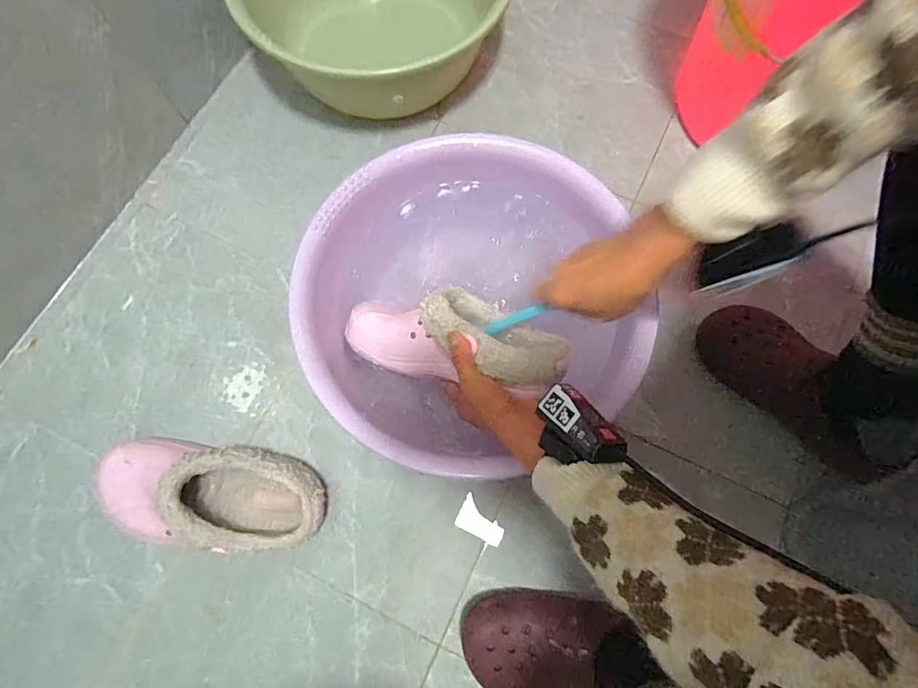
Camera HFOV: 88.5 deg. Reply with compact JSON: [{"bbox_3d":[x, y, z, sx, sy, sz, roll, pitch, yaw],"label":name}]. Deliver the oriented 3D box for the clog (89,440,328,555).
[{"bbox_3d":[-0.259,0.162,0.500,0.234,0.083,0.105,7,75,1],"label":"clog"}]

